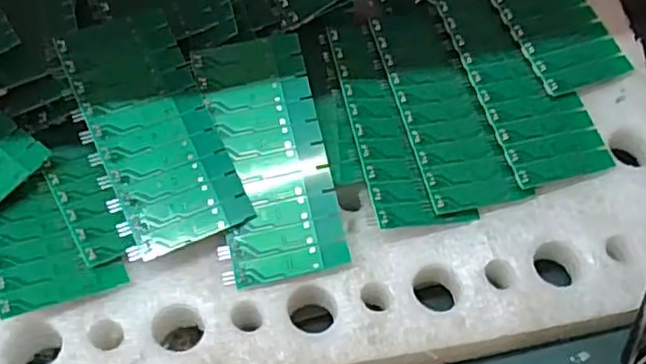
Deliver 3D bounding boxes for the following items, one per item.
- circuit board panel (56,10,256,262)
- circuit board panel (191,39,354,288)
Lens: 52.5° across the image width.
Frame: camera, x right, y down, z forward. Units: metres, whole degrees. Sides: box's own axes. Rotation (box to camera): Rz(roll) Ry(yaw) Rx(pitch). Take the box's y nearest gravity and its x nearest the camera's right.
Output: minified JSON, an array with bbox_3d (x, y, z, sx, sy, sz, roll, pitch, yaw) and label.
[{"bbox_3d":[-0.096,-0.031,0.361,0.068,0.004,0.140,-21,74,-18],"label":"circuit board panel"},{"bbox_3d":[-0.031,-0.016,0.365,0.064,0.005,0.139,-11,75,-4],"label":"circuit board panel"}]

